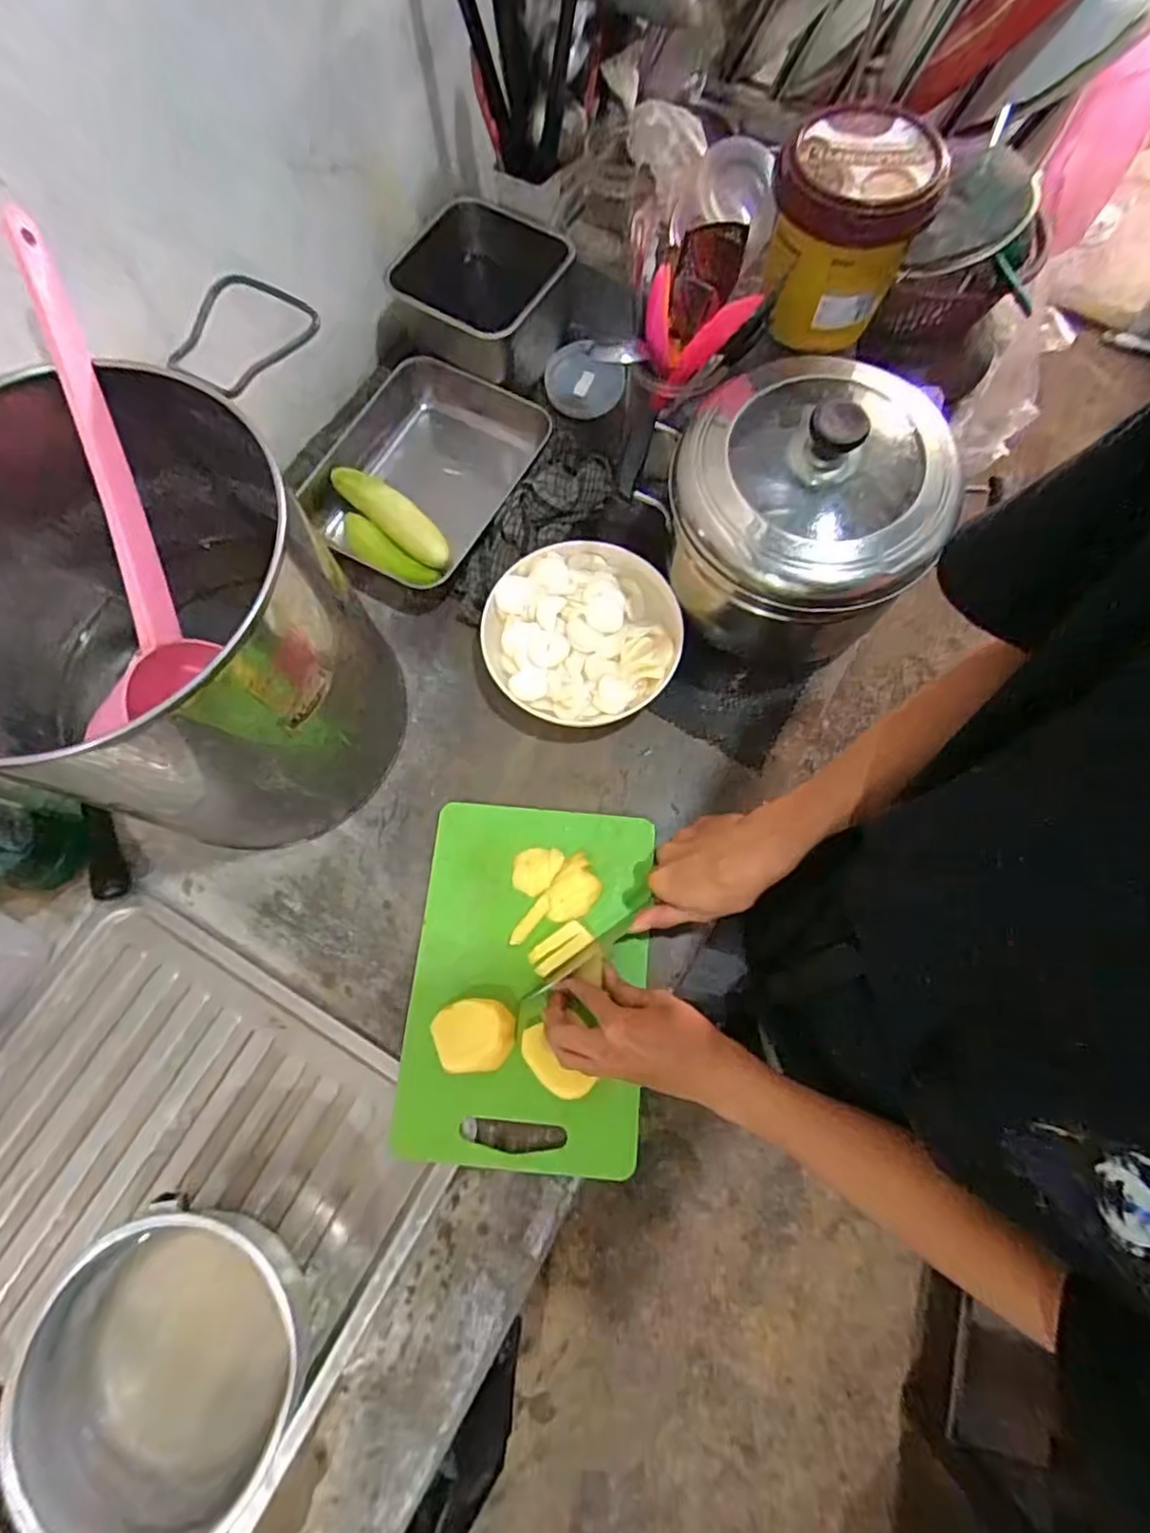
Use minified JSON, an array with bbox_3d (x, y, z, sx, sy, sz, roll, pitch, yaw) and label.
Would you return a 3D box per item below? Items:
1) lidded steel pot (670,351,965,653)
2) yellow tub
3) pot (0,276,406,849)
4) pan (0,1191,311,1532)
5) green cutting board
[{"bbox_3d":[0.188,-0.218,0.566,0.194,0.191,0.198,0,73,1],"label":"lidded steel pot"},{"bbox_3d":[0.218,-0.434,0.549,0.116,0.128,0.118,0,73,1],"label":"yellow tub"},{"bbox_3d":[-0.302,-0.095,0.522,0.261,0.285,0.264,0,73,1],"label":"pot"},{"bbox_3d":[-0.287,0.423,0.470,0.166,0.074,0.187,28,75,9],"label":"pan"},{"bbox_3d":[-0.040,0.180,0.576,0.199,0.017,0.290,5,73,2],"label":"green cutting board"}]

